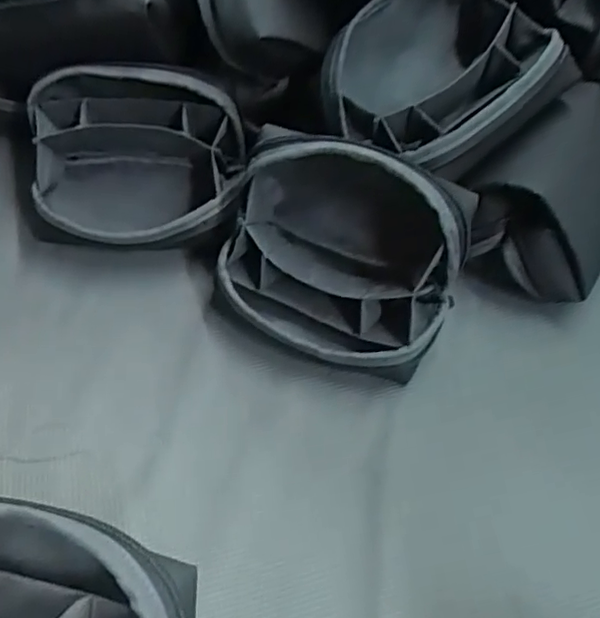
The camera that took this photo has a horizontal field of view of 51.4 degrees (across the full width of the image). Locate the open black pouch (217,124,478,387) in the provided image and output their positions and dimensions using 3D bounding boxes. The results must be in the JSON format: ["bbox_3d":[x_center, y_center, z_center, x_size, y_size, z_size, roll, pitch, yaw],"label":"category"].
[{"bbox_3d":[0.027,-0.040,0.433,0.164,0.133,0.123,23,53,14],"label":"open black pouch"}]

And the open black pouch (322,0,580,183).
[{"bbox_3d":[0.105,-0.173,0.479,0.156,0.085,0.146,-38,65,-15],"label":"open black pouch"}]

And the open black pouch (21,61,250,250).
[{"bbox_3d":[-0.132,-0.107,0.493,0.171,0.119,0.111,0,51,-5],"label":"open black pouch"}]

